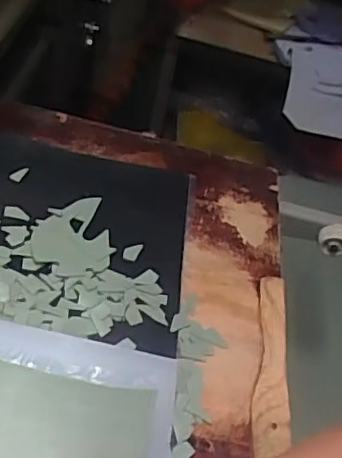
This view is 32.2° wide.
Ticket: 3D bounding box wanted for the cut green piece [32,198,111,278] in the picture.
[{"bbox_3d":[-0.109,0.006,0.637,0.080,0.007,0.112,-1,45,-18],"label":"cut green piece"}]

